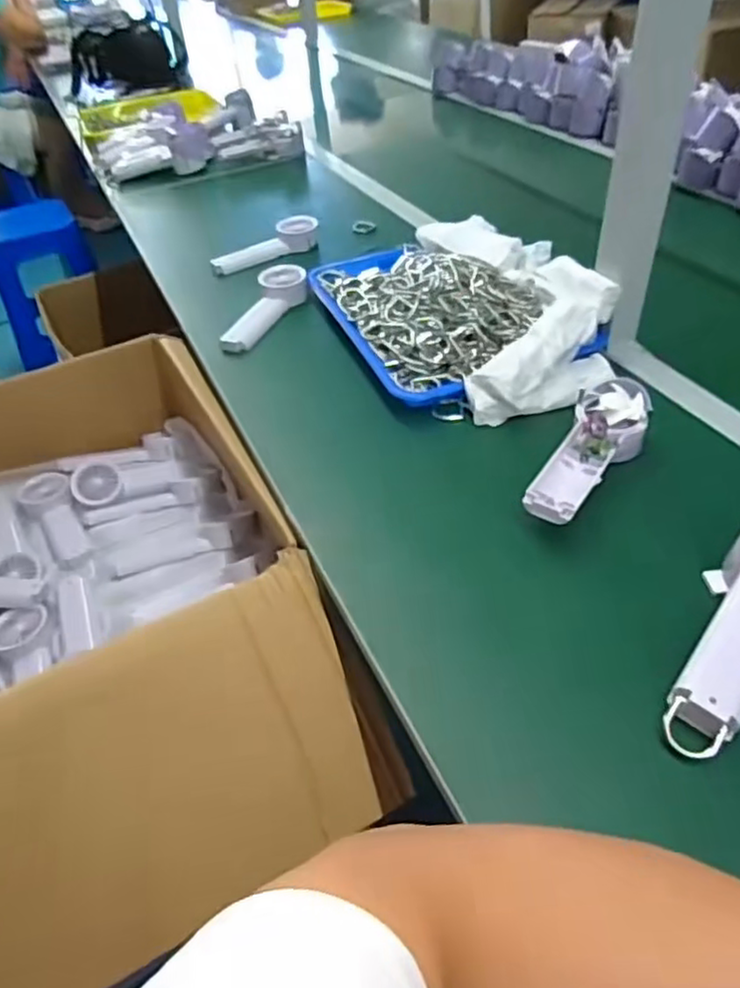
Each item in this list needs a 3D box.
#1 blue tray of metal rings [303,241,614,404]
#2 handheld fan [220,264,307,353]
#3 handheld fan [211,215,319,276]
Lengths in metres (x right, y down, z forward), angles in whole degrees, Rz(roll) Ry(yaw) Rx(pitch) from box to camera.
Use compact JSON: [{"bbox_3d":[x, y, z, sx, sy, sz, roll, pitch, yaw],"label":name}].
[{"bbox_3d":[0.084,-0.234,0.796,0.248,0.049,0.351,-18,45,-12],"label":"blue tray of metal rings"},{"bbox_3d":[-0.129,-0.235,0.836,0.070,0.037,0.170,9,45,16],"label":"handheld fan"},{"bbox_3d":[-0.158,-0.374,0.994,0.174,0.033,0.059,-23,46,-17],"label":"handheld fan"}]

